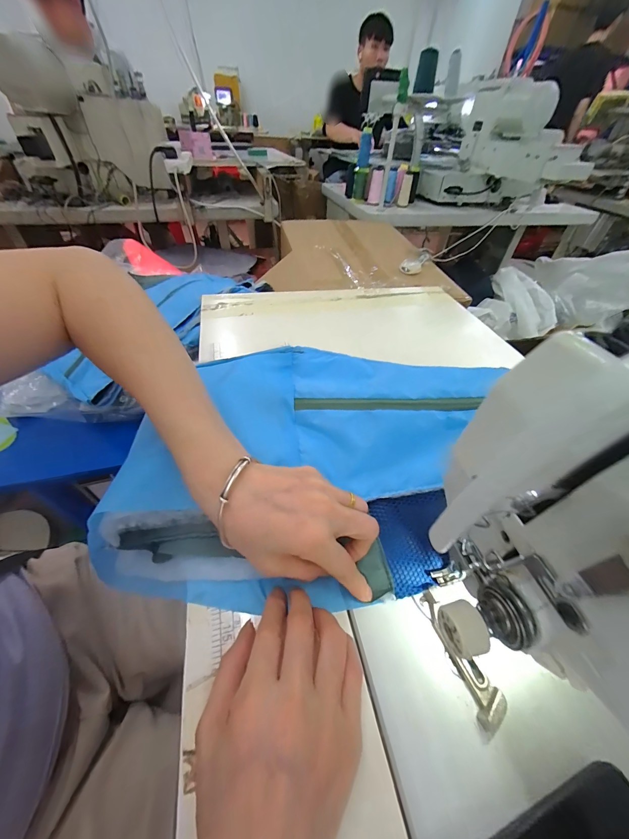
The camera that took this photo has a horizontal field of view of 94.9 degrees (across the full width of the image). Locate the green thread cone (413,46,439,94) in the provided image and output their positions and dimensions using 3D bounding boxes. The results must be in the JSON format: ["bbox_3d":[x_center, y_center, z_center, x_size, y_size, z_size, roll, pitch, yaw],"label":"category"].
[{"bbox_3d":[0.355,-1.093,0.908,0.063,0.089,0.067,11,48,6],"label":"green thread cone"}]

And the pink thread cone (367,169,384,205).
[{"bbox_3d":[0.235,-0.893,1.117,0.044,0.110,0.053,9,48,4],"label":"pink thread cone"}]

